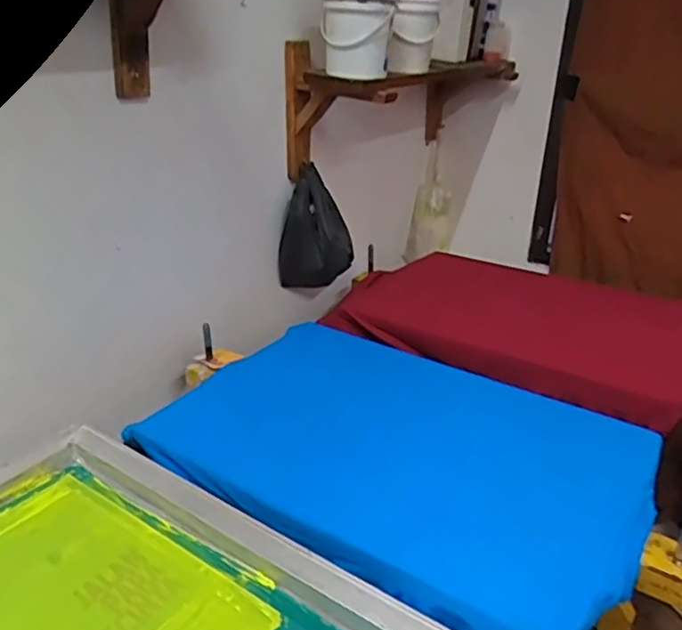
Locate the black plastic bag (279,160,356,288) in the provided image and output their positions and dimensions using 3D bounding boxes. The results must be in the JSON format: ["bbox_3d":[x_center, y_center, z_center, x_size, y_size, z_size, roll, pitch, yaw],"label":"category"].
[{"bbox_3d":[-0.051,-0.156,1.266,0.143,0.235,0.054,7,26,11],"label":"black plastic bag"}]

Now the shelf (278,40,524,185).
[{"bbox_3d":[0.137,-0.422,1.298,0.224,0.221,0.600,20,32,34],"label":"shelf"}]

